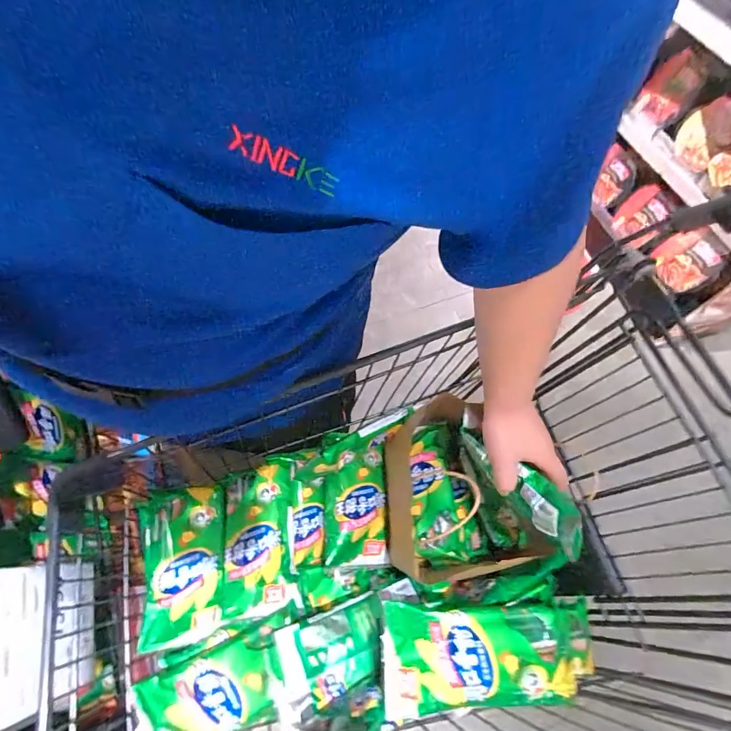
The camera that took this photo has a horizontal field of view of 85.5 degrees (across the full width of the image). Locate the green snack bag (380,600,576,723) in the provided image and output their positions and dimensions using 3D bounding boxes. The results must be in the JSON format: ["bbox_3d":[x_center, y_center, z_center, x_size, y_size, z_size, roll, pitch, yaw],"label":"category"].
[{"bbox_3d":[0.119,0.312,0.425,0.198,0.030,0.100,-2,65,-3],"label":"green snack bag"}]

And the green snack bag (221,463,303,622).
[{"bbox_3d":[-0.153,0.246,0.569,0.098,0.041,0.186,-9,65,-6],"label":"green snack bag"}]

